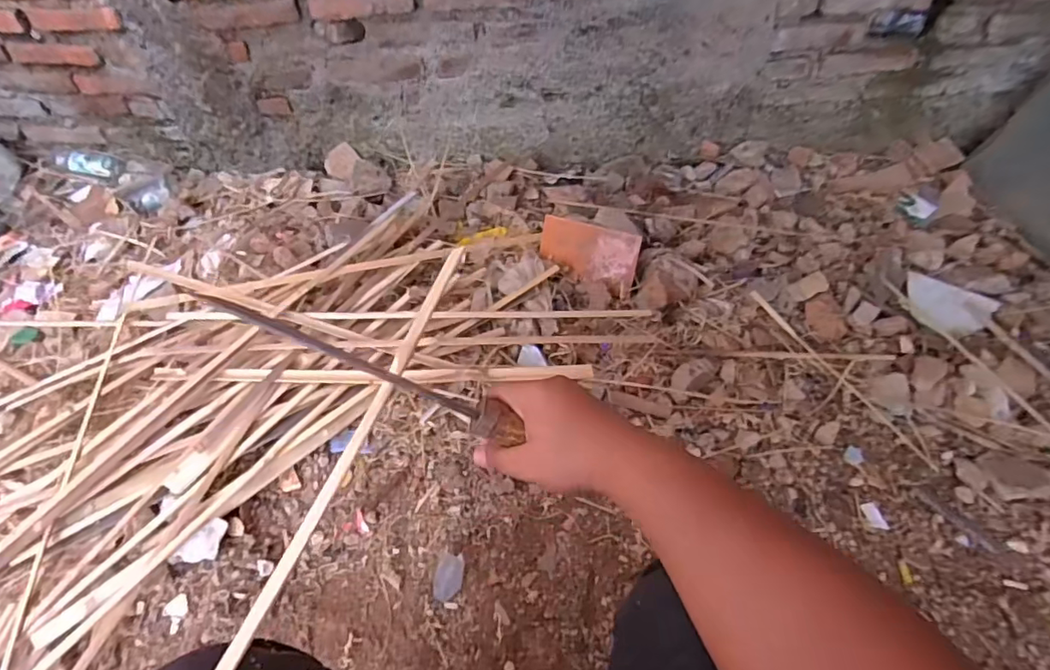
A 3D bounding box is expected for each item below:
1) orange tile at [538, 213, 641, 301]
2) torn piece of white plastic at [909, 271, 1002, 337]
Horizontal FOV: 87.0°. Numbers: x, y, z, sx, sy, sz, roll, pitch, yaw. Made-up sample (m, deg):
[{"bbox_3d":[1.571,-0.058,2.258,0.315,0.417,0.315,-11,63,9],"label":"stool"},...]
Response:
[{"bbox_3d":[0.122,-0.159,1.080,0.197,0.108,0.020,19,19,22],"label":"orange tile"},{"bbox_3d":[0.825,-0.065,1.088,0.115,0.015,0.152,-39,63,-14],"label":"torn piece of white plastic"}]

